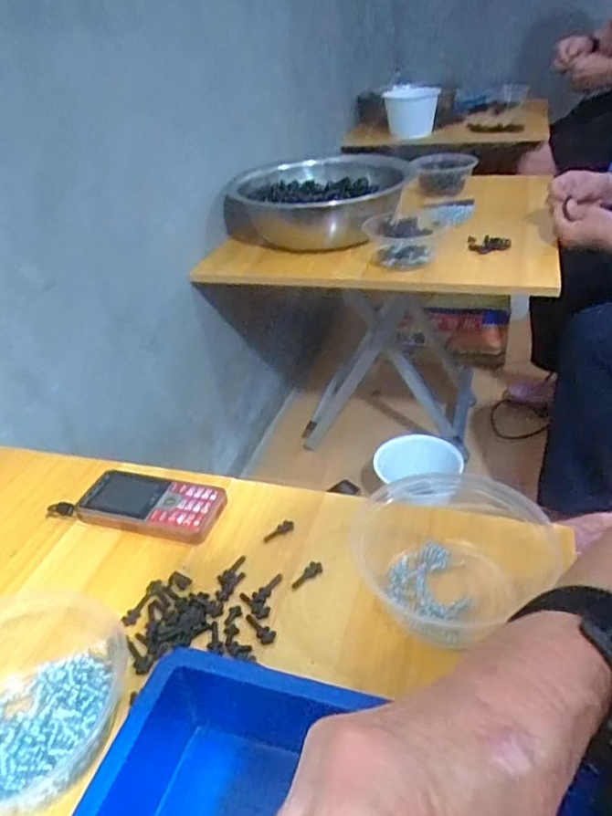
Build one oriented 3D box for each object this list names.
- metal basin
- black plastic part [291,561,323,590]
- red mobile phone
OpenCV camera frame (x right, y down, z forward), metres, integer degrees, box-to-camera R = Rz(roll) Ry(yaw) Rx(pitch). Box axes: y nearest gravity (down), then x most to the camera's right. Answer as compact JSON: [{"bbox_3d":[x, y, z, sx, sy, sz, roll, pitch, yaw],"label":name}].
[{"bbox_3d":[0.007,-0.372,1.106,0.310,0.114,0.300,-4,34,3],"label":"metal basin"},{"bbox_3d":[0.001,0.130,0.467,0.030,0.004,0.011,-37,44,-21],"label":"black plastic part"},{"bbox_3d":[-0.136,0.085,0.535,0.124,0.019,0.057,7,36,17],"label":"red mobile phone"}]

